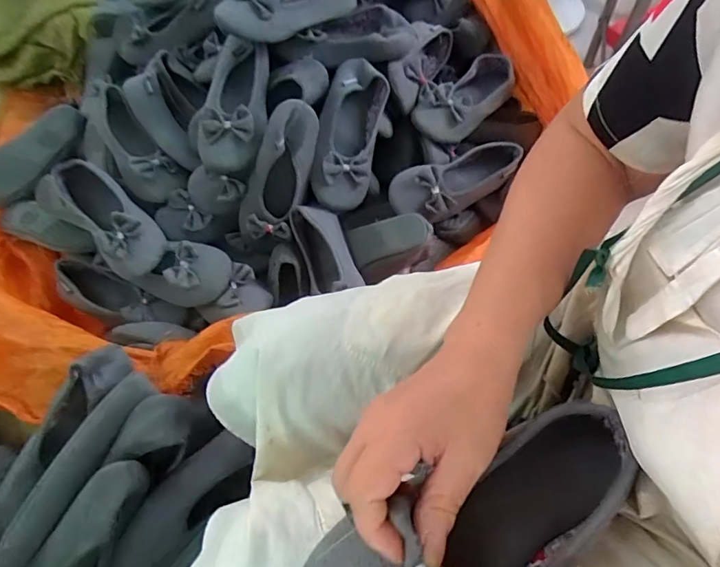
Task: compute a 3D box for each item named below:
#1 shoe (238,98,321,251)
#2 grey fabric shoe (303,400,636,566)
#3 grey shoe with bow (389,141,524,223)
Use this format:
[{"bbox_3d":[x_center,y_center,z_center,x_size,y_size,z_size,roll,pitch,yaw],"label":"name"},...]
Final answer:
[{"bbox_3d":[-0.123,-0.150,0.711,0.084,0.239,0.046,31,21,20],"label":"shoe"},{"bbox_3d":[0.067,0.143,0.273,0.219,0.061,0.079,-22,59,-20],"label":"grey fabric shoe"},{"bbox_3d":[0.153,-0.160,0.752,0.221,0.066,0.080,-21,59,-12],"label":"grey shoe with bow"}]

